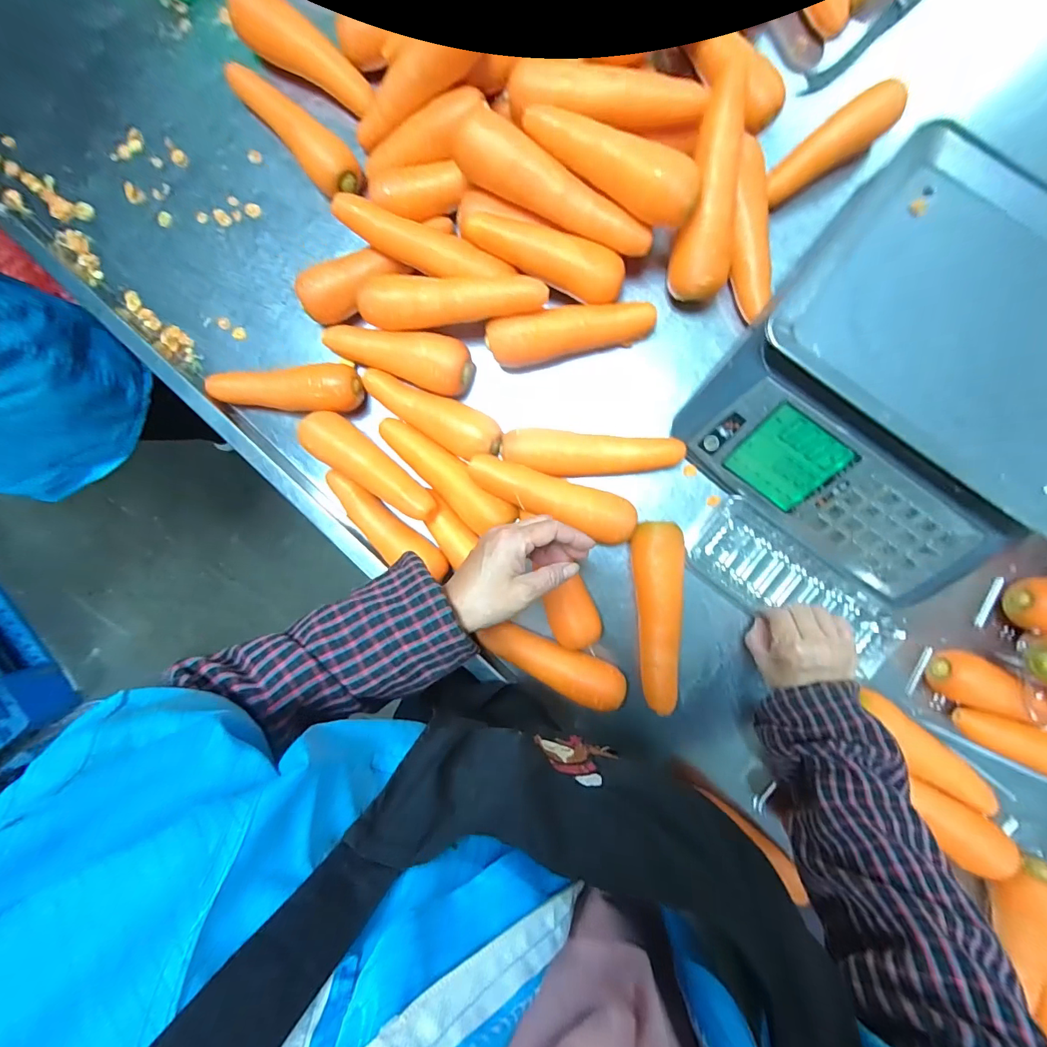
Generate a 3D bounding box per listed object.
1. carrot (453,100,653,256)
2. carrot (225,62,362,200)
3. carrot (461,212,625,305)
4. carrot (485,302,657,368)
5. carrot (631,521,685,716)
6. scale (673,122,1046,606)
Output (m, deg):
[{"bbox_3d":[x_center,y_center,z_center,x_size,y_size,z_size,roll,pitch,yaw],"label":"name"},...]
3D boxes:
[{"bbox_3d":[0.030,-0.326,0.437,0.205,0.047,0.047,29,93,2],"label":"carrot"},{"bbox_3d":[-0.271,-0.464,0.524,0.053,0.050,0.212,-43,89,4],"label":"carrot"},{"bbox_3d":[0.022,-0.277,0.463,0.170,0.042,0.048,17,92,3],"label":"carrot"},{"bbox_3d":[0.051,-0.208,0.491,0.187,0.055,0.045,-9,91,4],"label":"carrot"},{"bbox_3d":[0.149,0.091,0.496,0.056,0.048,0.186,-1,92,3],"label":"carrot"},{"bbox_3d":[0.379,-0.132,0.441,0.330,0.120,0.342,38,93,2],"label":"scale"}]

